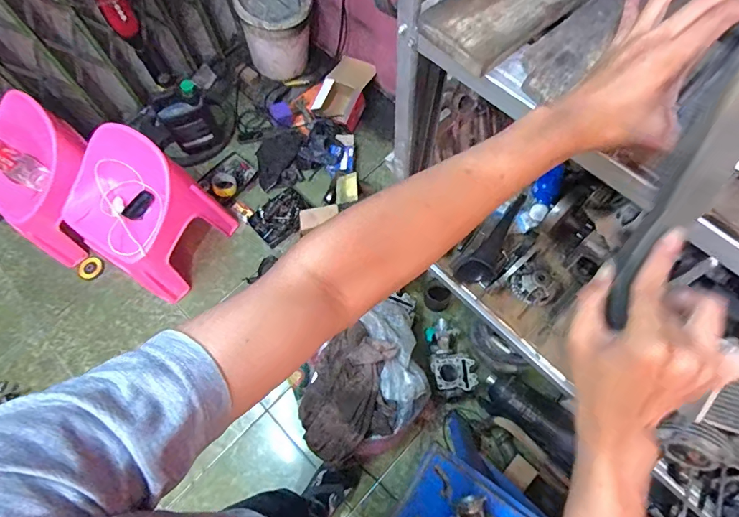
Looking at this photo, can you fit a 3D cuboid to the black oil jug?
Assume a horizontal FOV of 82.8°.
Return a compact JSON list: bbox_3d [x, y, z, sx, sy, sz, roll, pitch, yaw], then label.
[{"bbox_3d":[-0.697,-0.537,1.611,0.178,0.297,0.104,-35,70,-12],"label":"black oil jug"}]

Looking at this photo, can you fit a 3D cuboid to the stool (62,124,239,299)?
[{"bbox_3d":[-0.767,-0.148,1.448,0.454,0.375,0.389,26,70,12],"label":"stool"}]

